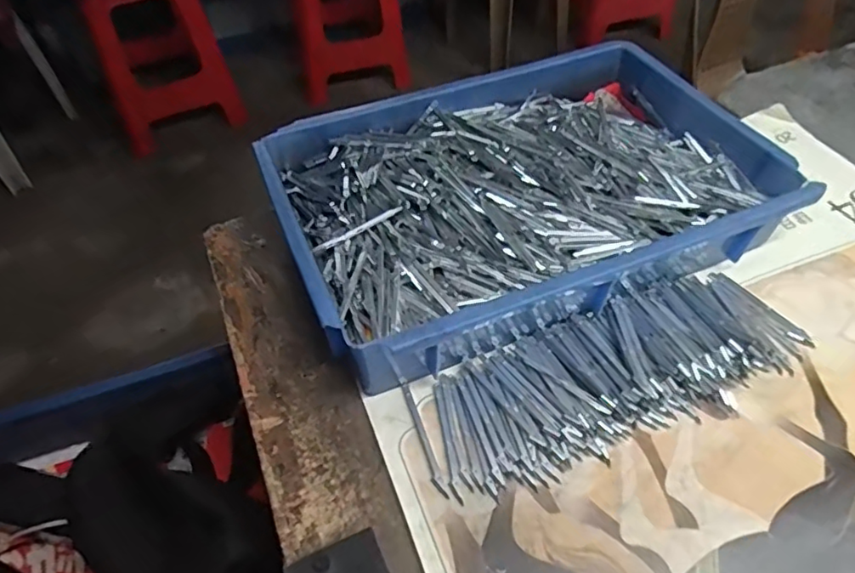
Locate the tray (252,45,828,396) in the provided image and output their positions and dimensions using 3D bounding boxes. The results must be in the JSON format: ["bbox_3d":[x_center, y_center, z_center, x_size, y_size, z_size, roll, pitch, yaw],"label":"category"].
[{"bbox_3d":[0.081,-0.094,0.538,0.422,0.072,0.290,-19,53,-15],"label":"tray"}]

